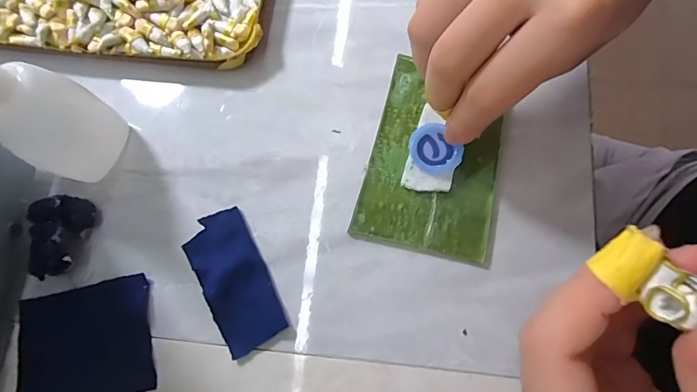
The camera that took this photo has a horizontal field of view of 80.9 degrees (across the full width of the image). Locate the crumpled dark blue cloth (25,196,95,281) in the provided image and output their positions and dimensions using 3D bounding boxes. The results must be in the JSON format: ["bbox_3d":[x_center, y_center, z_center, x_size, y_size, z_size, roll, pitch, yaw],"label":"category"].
[{"bbox_3d":[-0.148,0.019,0.206,0.023,0.022,0.040,10,78,4],"label":"crumpled dark blue cloth"}]

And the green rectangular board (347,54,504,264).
[{"bbox_3d":[0.046,-0.019,0.218,0.067,0.007,0.097,14,78,5],"label":"green rectangular board"}]

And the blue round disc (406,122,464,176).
[{"bbox_3d":[0.044,-0.025,0.211,0.023,0.009,0.028,-33,79,-6],"label":"blue round disc"}]

